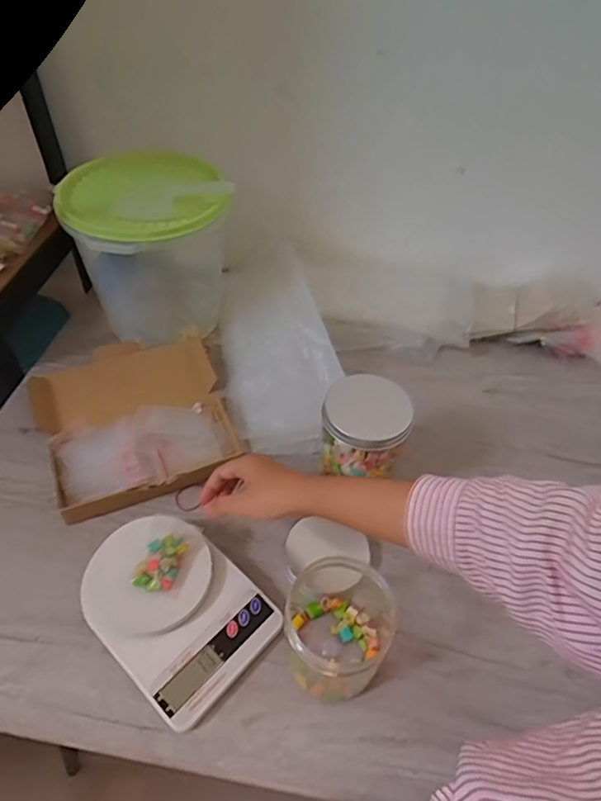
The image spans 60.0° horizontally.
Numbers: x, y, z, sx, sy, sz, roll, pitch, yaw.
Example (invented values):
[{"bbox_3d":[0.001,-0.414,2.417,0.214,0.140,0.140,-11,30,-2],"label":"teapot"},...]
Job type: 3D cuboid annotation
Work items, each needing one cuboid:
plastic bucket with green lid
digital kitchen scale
[{"bbox_3d":[-0.206,-0.211,0.728,0.203,0.192,0.191,1,48,-2],"label":"plastic bucket with green lid"},{"bbox_3d":[-0.121,0.189,0.488,0.179,0.042,0.128,33,55,25],"label":"digital kitchen scale"}]

